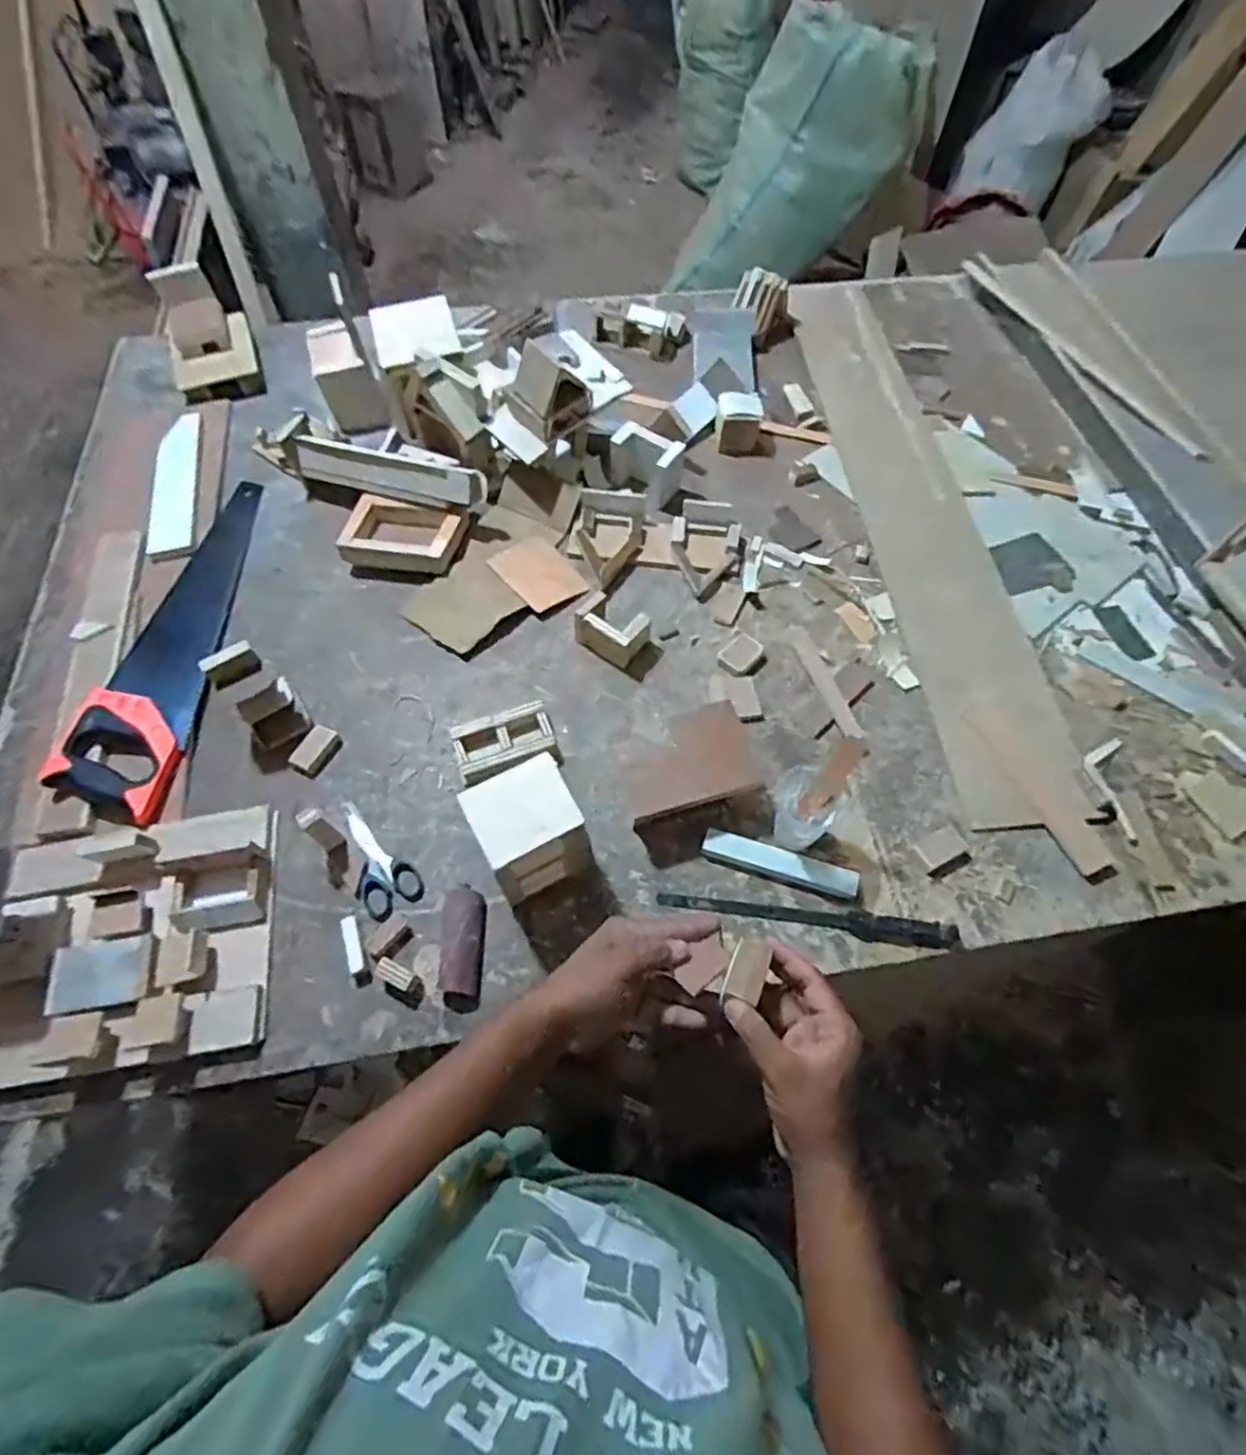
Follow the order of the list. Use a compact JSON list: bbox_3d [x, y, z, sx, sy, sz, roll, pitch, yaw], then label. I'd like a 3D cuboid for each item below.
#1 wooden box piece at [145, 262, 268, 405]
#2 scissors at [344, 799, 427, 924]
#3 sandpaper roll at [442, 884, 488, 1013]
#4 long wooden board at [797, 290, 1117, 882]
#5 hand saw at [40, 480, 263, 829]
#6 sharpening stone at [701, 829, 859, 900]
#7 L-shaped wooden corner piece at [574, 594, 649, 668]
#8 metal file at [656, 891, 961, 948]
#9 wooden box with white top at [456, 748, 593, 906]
[{"bbox_3d":[-0.683,-0.640,1.096,0.137,0.055,0.245,-25,82,-14],"label":"wooden box piece"},{"bbox_3d":[-0.275,0.143,0.723,0.059,0.008,0.141,-39,68,-20],"label":"scissors"},{"bbox_3d":[-0.158,0.216,0.664,0.039,0.027,0.118,-3,61,-3],"label":"sandpaper roll"},{"bbox_3d":[0.427,-0.315,0.967,0.157,0.029,1.033,-3,61,-2],"label":"long wooden board"},{"bbox_3d":[-0.549,-0.134,0.840,0.114,0.035,0.508,5,61,2],"label":"hand saw"},{"bbox_3d":[0.168,0.145,0.713,0.164,0.021,0.029,16,62,8],"label":"sharpening stone"},{"bbox_3d":[-0.015,-0.127,0.835,0.085,0.056,0.061,29,64,15],"label":"L-shaped wooden corner piece"},{"bbox_3d":[0.194,0.198,0.700,0.309,0.016,0.023,8,61,4],"label":"metal file"},{"bbox_3d":[-0.093,0.105,0.668,0.102,0.133,0.087,-28,65,-15],"label":"wooden box with white top"}]

